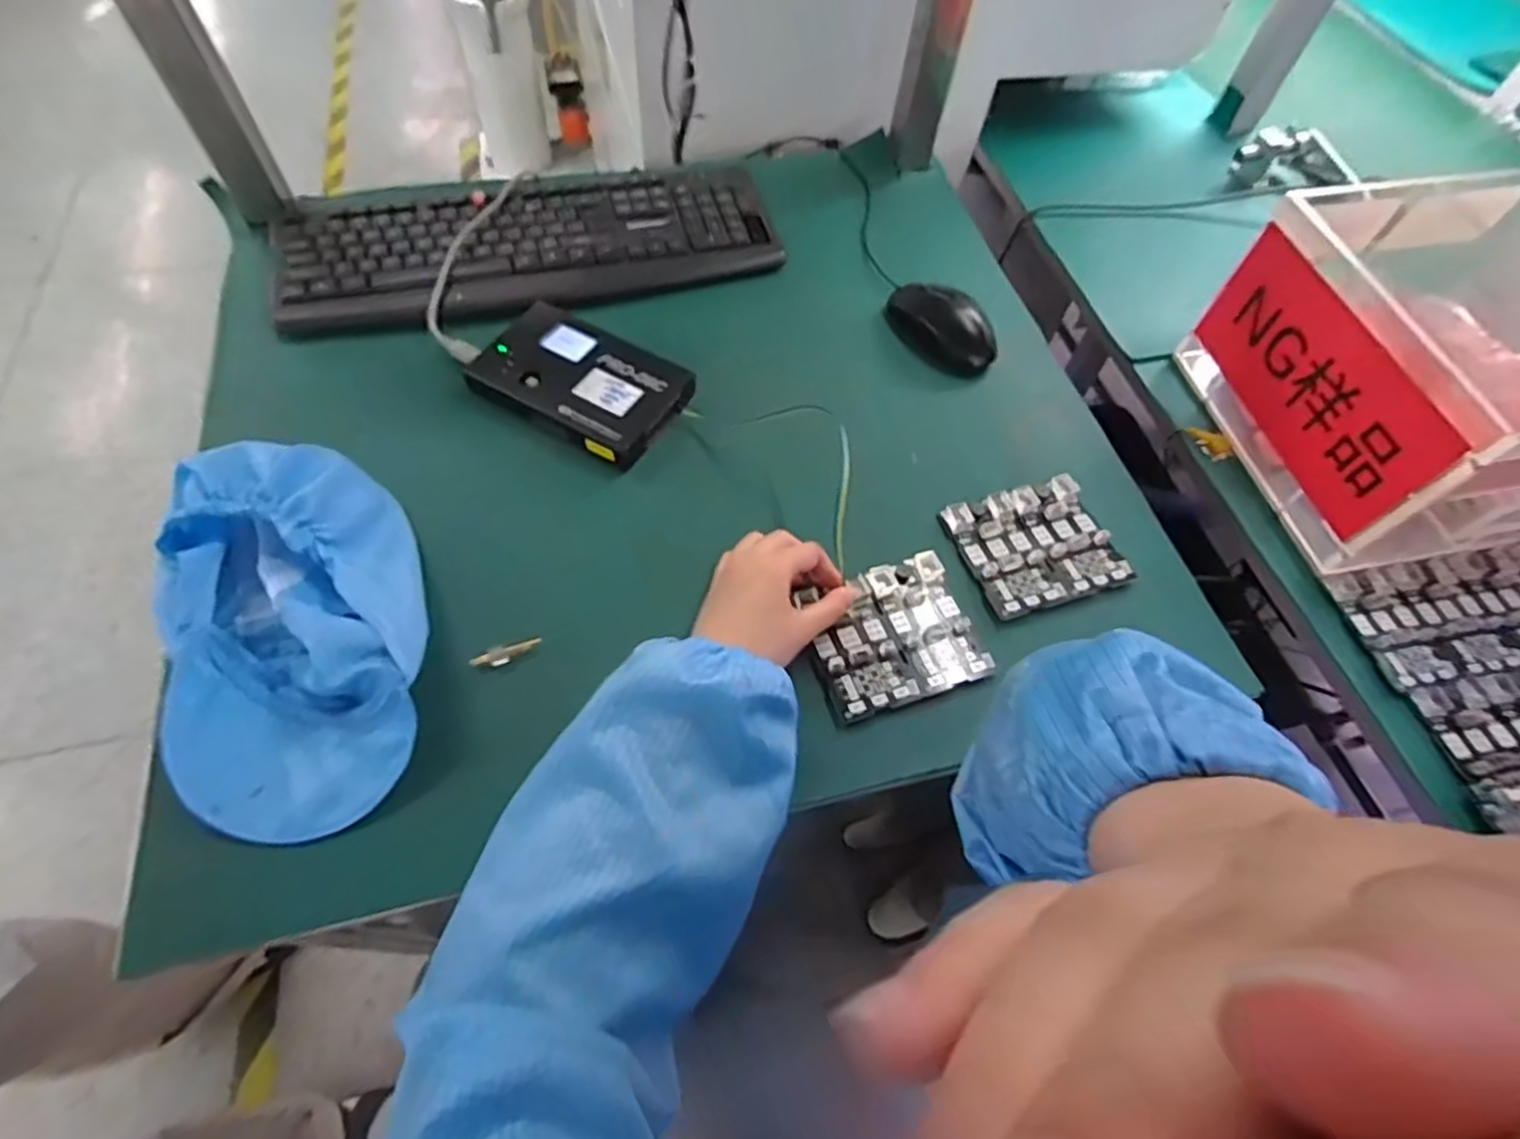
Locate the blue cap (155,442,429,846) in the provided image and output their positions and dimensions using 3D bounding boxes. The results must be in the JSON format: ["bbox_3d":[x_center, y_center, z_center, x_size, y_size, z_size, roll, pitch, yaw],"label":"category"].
[{"bbox_3d":[-0.293,0.031,0.440,0.153,0.048,0.262,-15,62,-13],"label":"blue cap"}]

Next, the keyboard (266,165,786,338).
[{"bbox_3d":[-0.203,-0.299,0.640,0.432,0.018,0.178,-11,61,-10],"label":"keyboard"}]

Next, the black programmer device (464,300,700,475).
[{"bbox_3d":[-0.144,-0.152,0.570,0.157,0.021,0.102,27,62,11],"label":"black programmer device"}]

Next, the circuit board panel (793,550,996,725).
[{"bbox_3d":[0.089,0.044,0.481,0.112,0.008,0.096,-15,62,-12],"label":"circuit board panel"}]

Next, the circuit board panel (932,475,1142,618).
[{"bbox_3d":[0.208,-0.019,0.531,0.113,0.009,0.098,-17,62,-13],"label":"circuit board panel"}]

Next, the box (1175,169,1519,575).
[{"bbox_3d":[0.563,-0.167,0.583,0.285,0.167,0.275,-6,61,-8],"label":"box"}]

